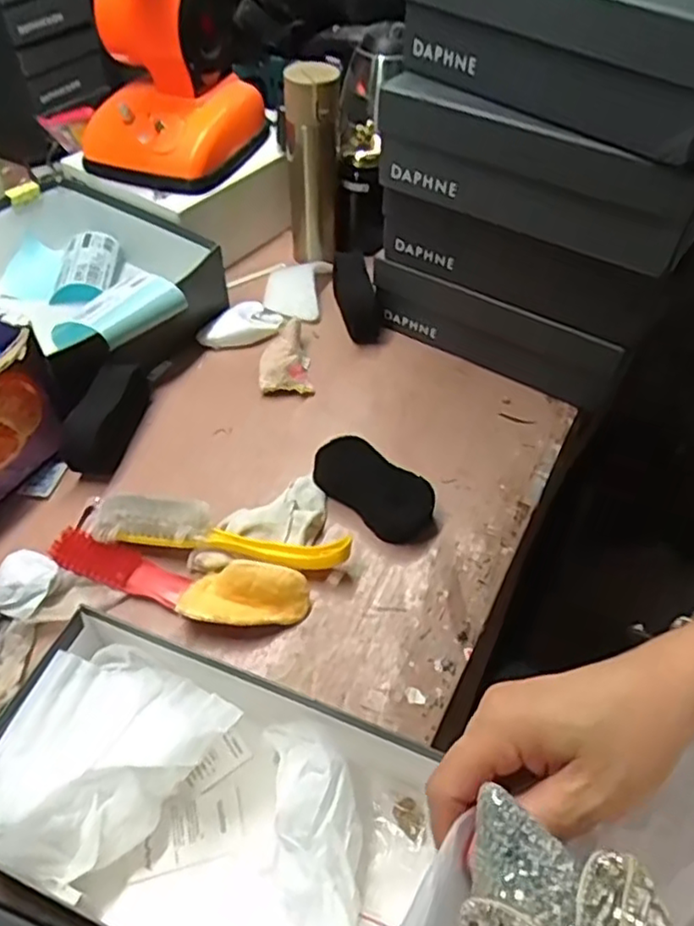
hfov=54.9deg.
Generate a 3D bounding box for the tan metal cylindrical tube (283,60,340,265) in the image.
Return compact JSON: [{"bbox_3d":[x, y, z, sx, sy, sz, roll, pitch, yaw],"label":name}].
[{"bbox_3d":[-0.043,-0.367,0.844,0.062,0.233,0.046,-2,50,-3],"label":"tan metal cylindrical tube"}]

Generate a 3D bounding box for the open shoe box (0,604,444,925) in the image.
[{"bbox_3d":[-0.096,0.221,0.439,0.272,0.089,0.158,18,51,14],"label":"open shoe box"}]

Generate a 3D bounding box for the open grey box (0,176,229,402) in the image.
[{"bbox_3d":[-0.325,-0.217,0.812,0.337,0.101,0.256,36,57,26],"label":"open grey box"}]

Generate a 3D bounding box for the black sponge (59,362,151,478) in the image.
[{"bbox_3d":[-0.247,-0.053,0.694,0.054,0.055,0.136,9,50,7],"label":"black sponge"}]

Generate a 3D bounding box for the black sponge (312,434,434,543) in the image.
[{"bbox_3d":[0.029,0.024,0.648,0.132,0.030,0.056,32,56,24],"label":"black sponge"}]

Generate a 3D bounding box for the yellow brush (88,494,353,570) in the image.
[{"bbox_3d":[-0.114,0.061,0.614,0.234,0.046,0.054,7,50,5],"label":"yellow brush"}]

